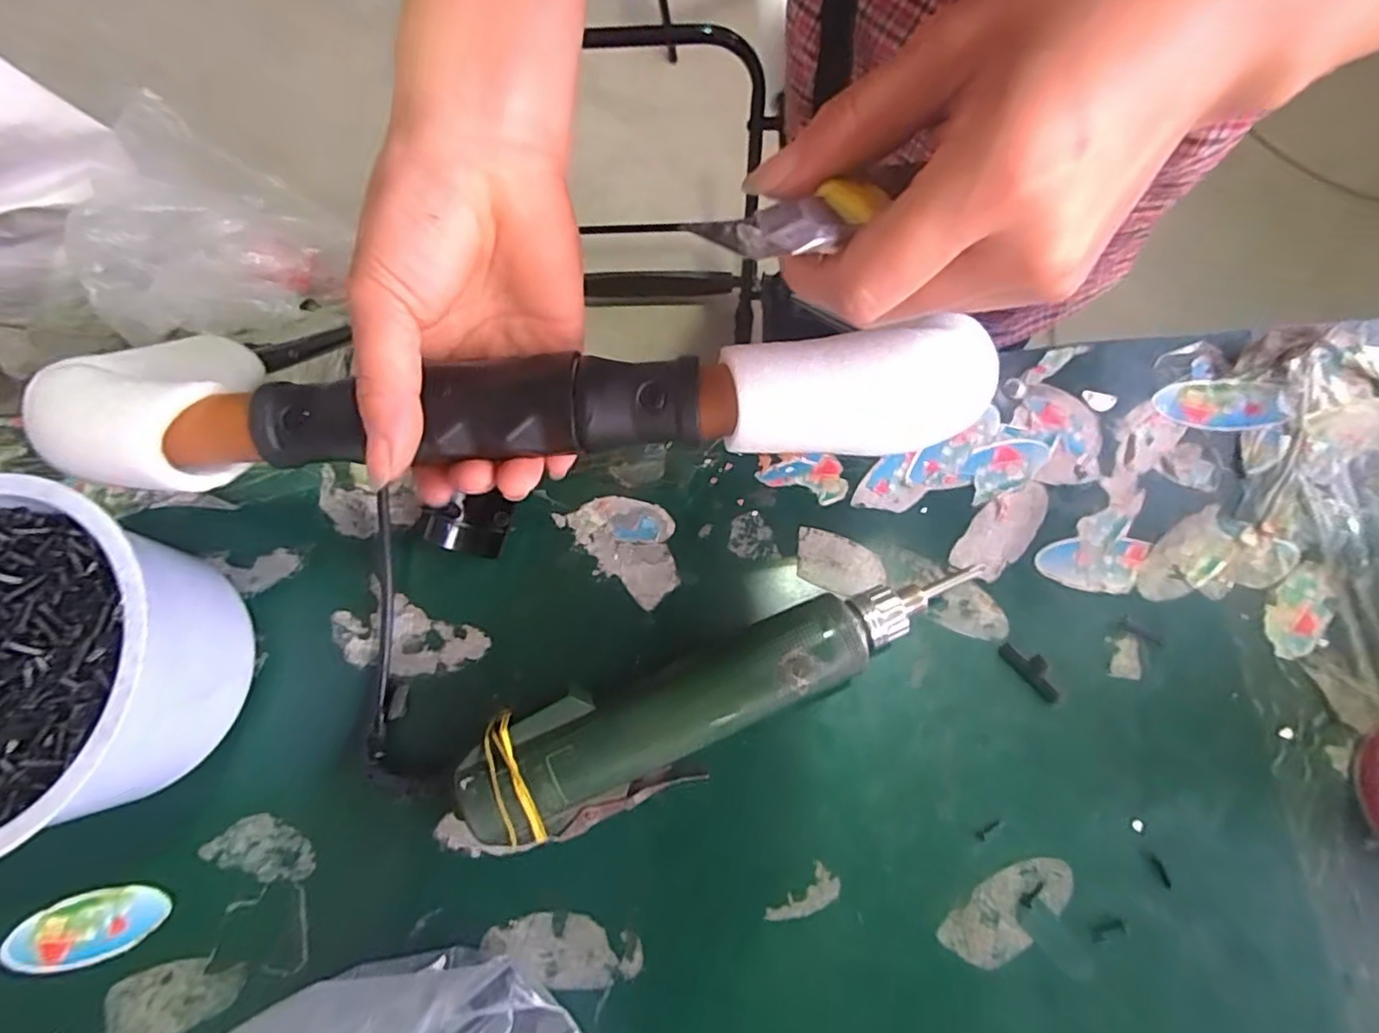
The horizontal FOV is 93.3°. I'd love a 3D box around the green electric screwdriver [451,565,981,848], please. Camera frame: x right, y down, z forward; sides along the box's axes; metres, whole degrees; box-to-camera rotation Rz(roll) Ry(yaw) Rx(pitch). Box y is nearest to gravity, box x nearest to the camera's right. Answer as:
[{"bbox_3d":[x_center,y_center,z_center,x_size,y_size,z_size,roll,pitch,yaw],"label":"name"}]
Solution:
[{"bbox_3d":[0.016,0.073,0.293,0.242,0.041,0.052,-26,75,-5],"label":"green electric screwdriver"}]

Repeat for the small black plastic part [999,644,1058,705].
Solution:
[{"bbox_3d":[0.162,0.072,0.307,0.012,0.006,0.033,-43,77,-9],"label":"small black plastic part"}]

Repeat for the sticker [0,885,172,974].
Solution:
[{"bbox_3d":[-0.269,0.184,0.291,0.068,0.004,0.029,-12,72,-5],"label":"sticker"}]

